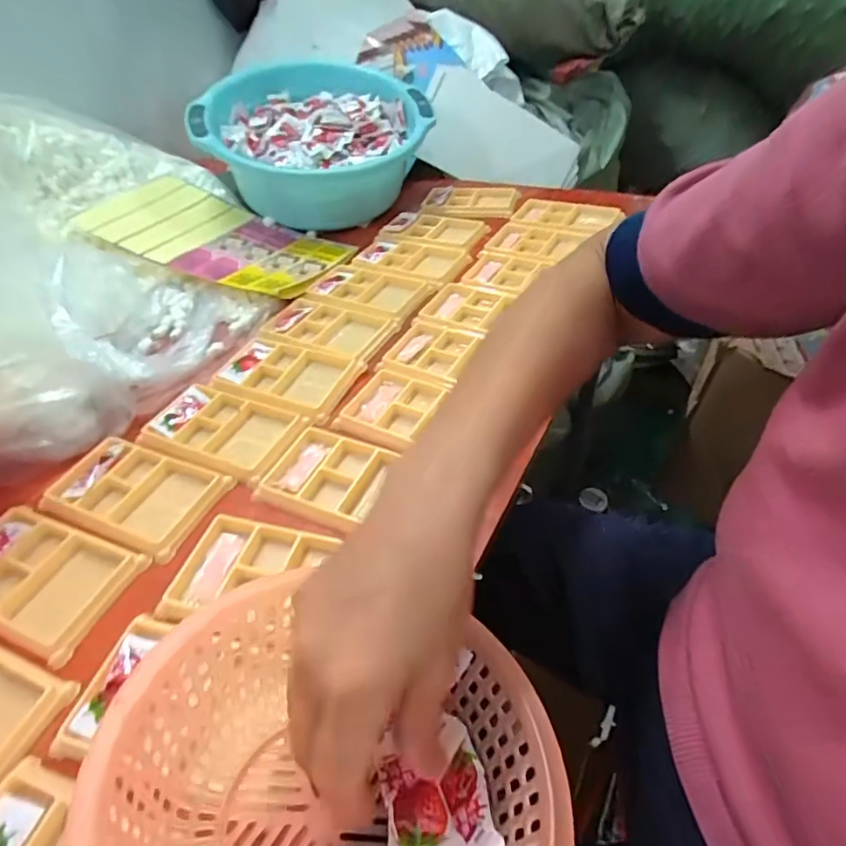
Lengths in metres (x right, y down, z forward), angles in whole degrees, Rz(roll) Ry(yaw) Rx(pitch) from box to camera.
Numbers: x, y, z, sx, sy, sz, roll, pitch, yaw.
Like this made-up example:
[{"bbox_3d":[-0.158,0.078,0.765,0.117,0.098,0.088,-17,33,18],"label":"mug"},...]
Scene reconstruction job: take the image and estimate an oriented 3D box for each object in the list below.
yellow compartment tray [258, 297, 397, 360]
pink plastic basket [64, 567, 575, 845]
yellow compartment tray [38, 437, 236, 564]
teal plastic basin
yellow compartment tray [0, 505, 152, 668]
[{"bbox_3d":[-0.101,-0.100,0.544,0.129,0.018,0.072,16,49,22],"label":"yellow compartment tray"},{"bbox_3d":[-0.029,0.147,0.201,0.161,0.090,0.140,2,46,7],"label":"pink plastic basket"},{"bbox_3d":[-0.225,0.055,0.408,0.128,0.016,0.078,13,48,20],"label":"yellow compartment tray"},{"bbox_3d":[-0.143,-0.384,0.724,0.310,0.149,0.259,-6,45,-1],"label":"teal plastic basin"},{"bbox_3d":[-0.267,0.105,0.361,0.128,0.012,0.079,13,48,20],"label":"yellow compartment tray"}]

